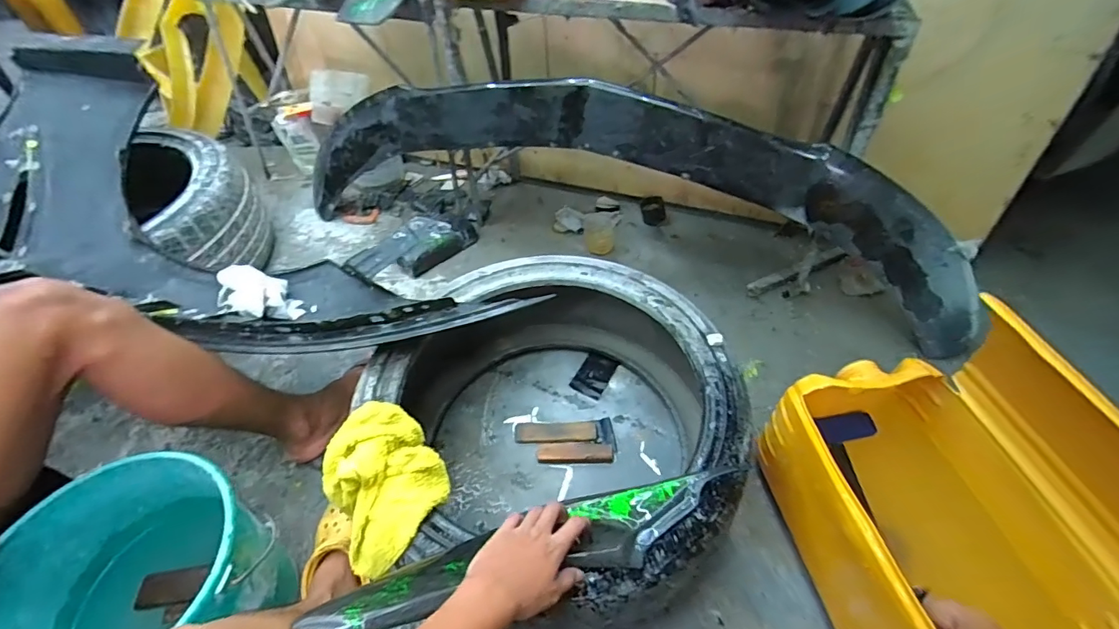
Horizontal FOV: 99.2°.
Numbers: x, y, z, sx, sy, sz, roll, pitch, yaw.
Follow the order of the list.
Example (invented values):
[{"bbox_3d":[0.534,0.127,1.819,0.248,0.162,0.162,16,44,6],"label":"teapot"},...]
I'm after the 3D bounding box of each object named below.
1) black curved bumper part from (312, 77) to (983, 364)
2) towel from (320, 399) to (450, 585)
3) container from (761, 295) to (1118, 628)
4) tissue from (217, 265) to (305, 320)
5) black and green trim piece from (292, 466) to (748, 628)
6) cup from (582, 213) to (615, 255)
[{"bbox_3d":[0.075,-0.277,1.029,1.571,0.379,0.108,15,52,15],"label":"black curved bumper part"},{"bbox_3d":[-0.234,0.204,0.619,0.144,0.078,0.209,-27,53,-19],"label":"towel"},{"bbox_3d":[0.479,0.230,0.585,0.249,0.413,0.373,-9,50,-5],"label":"container"},{"bbox_3d":[-0.524,-0.034,0.827,0.144,0.068,0.088,20,53,19],"label":"tissue"},{"bbox_3d":[0.000,0.253,0.524,0.481,0.061,0.084,-8,47,-26],"label":"black and green trim piece"},{"bbox_3d":[0.107,-0.205,1.233,0.081,0.087,0.083,-8,49,-4],"label":"cup"}]

